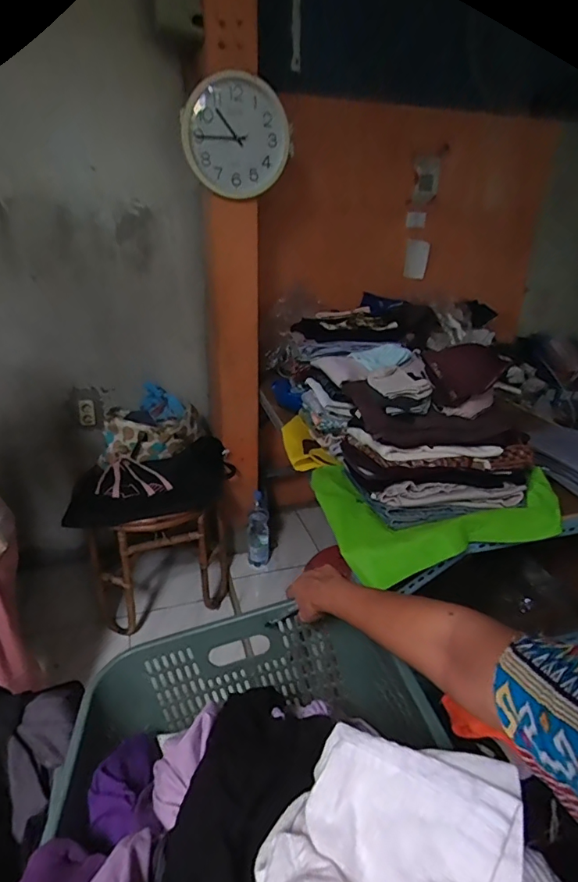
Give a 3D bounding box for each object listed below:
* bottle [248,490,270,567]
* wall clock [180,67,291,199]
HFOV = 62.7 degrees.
[{"bbox_3d":[-0.122,0.362,1.957,0.092,0.280,0.085,-2,26,-8],"label":"bottle"},{"bbox_3d":[-0.165,-0.986,1.535,0.355,0.328,0.073,-42,29,-9],"label":"wall clock"}]

